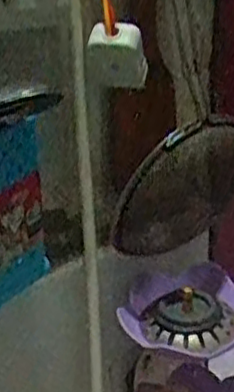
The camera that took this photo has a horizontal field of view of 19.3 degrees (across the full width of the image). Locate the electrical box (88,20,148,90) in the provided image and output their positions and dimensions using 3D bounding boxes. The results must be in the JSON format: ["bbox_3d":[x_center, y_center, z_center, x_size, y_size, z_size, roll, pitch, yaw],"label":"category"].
[{"bbox_3d":[0.000,-0.096,0.476,0.040,0.047,0.028,-3,25,4],"label":"electrical box"}]

